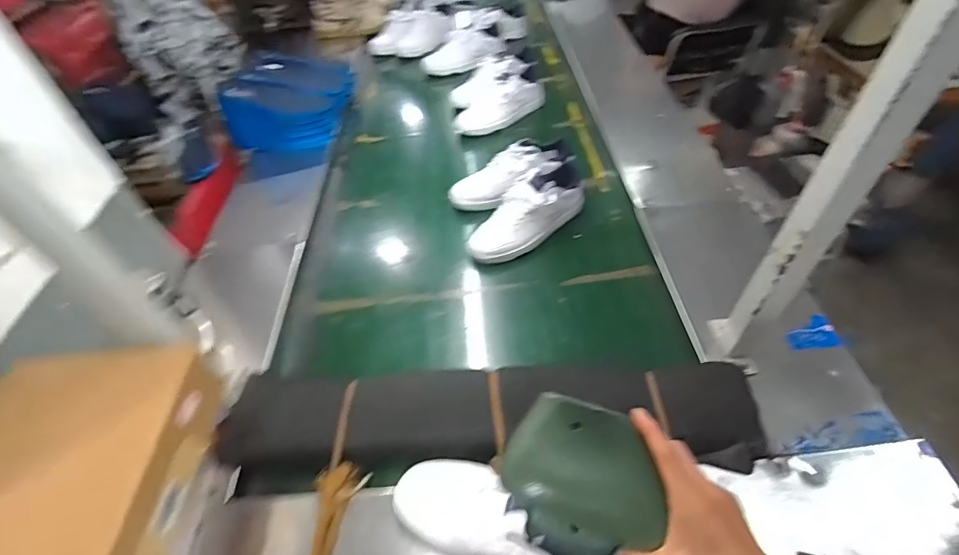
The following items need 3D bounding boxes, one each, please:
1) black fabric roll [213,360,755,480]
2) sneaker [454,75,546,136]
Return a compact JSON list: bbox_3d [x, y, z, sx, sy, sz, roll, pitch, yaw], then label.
[{"bbox_3d":[0.006,0.237,0.770,0.854,0.090,0.180,-2,47,4],"label":"black fabric roll"},{"bbox_3d":[0.058,-0.505,1.396,0.279,0.090,0.107,-25,49,1],"label":"sneaker"}]

